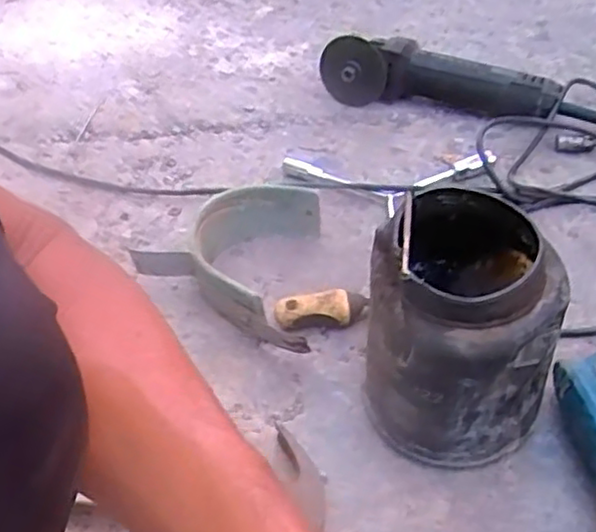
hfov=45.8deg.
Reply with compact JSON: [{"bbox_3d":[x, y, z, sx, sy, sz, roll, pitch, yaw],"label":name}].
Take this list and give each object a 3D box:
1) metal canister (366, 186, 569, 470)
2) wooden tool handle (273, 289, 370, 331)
[{"bbox_3d":[0.118,0.051,0.516,0.128,0.180,0.131,3,44,7],"label":"metal canister"},{"bbox_3d":[0.022,0.041,0.636,0.084,0.030,0.022,-10,44,-7],"label":"wooden tool handle"}]

